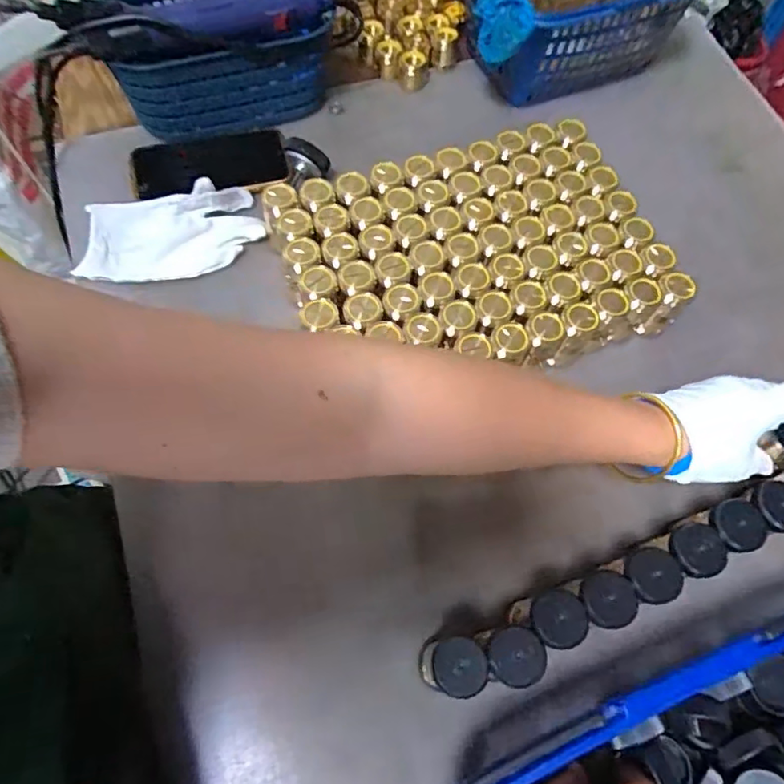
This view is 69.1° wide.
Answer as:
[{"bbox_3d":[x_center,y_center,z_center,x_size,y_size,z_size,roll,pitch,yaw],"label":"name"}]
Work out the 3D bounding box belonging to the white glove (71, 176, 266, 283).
[{"bbox_3d":[-0.208,-0.147,0.530,0.165,0.032,0.080,-11,67,-8],"label":"white glove"}]

